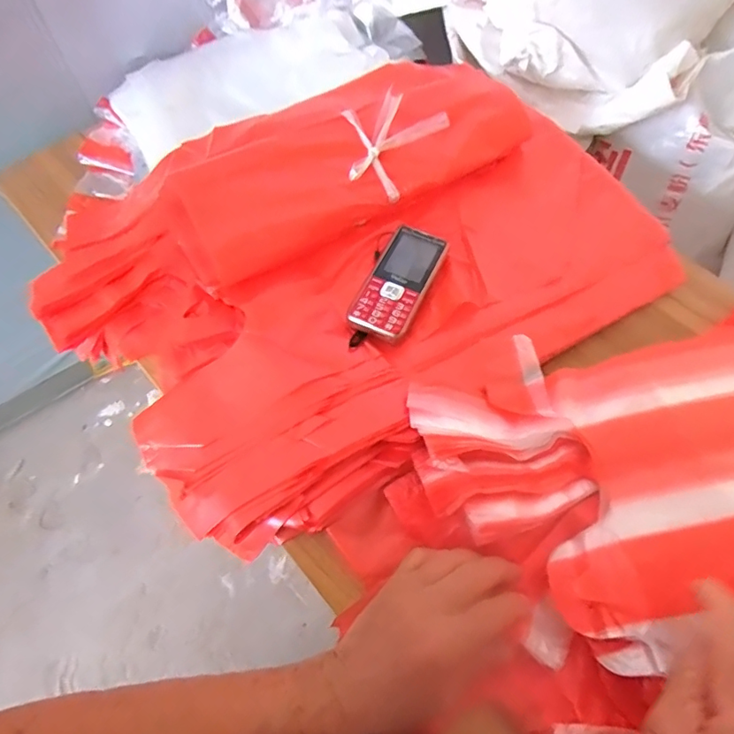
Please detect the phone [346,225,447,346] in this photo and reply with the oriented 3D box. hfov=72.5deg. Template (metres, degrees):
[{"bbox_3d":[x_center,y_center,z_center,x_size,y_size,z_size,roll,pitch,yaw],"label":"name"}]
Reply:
[{"bbox_3d":[0.031,-0.082,0.467,0.053,0.009,0.124,23,64,12],"label":"phone"}]

